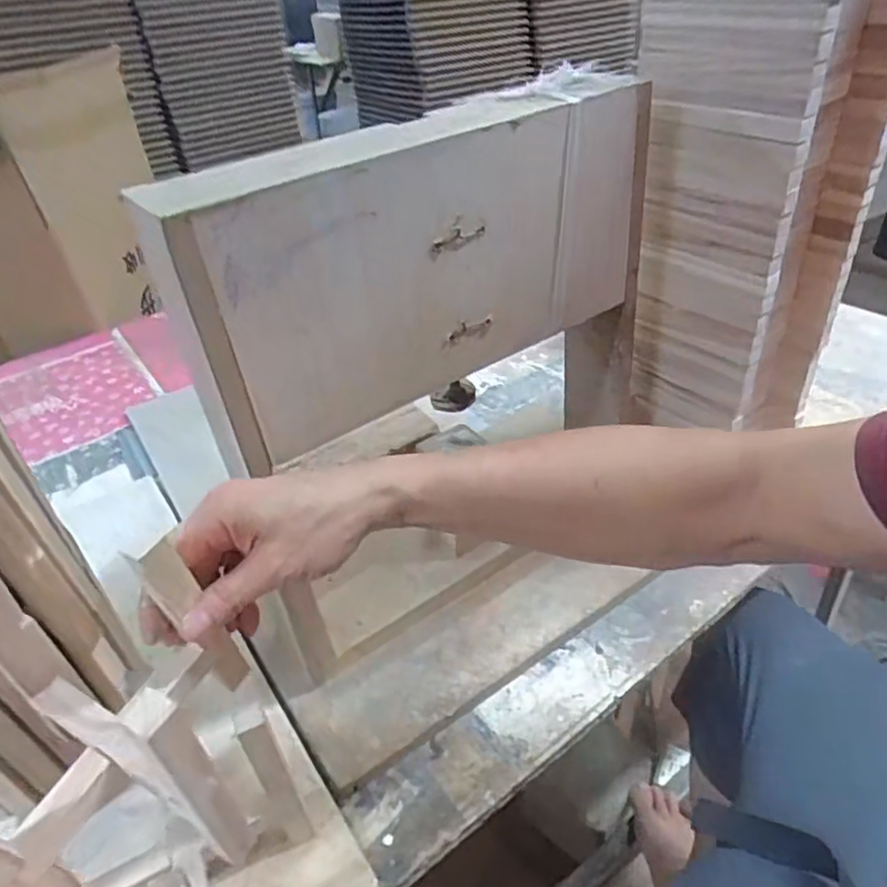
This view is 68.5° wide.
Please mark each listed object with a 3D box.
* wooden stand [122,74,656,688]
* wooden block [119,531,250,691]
[{"bbox_3d":[-0.012,-0.143,0.488,0.377,0.175,0.081,-27,41,-25],"label":"wooden stand"},{"bbox_3d":[-0.143,0.102,0.382,0.007,0.139,0.022,25,54,33],"label":"wooden block"}]

